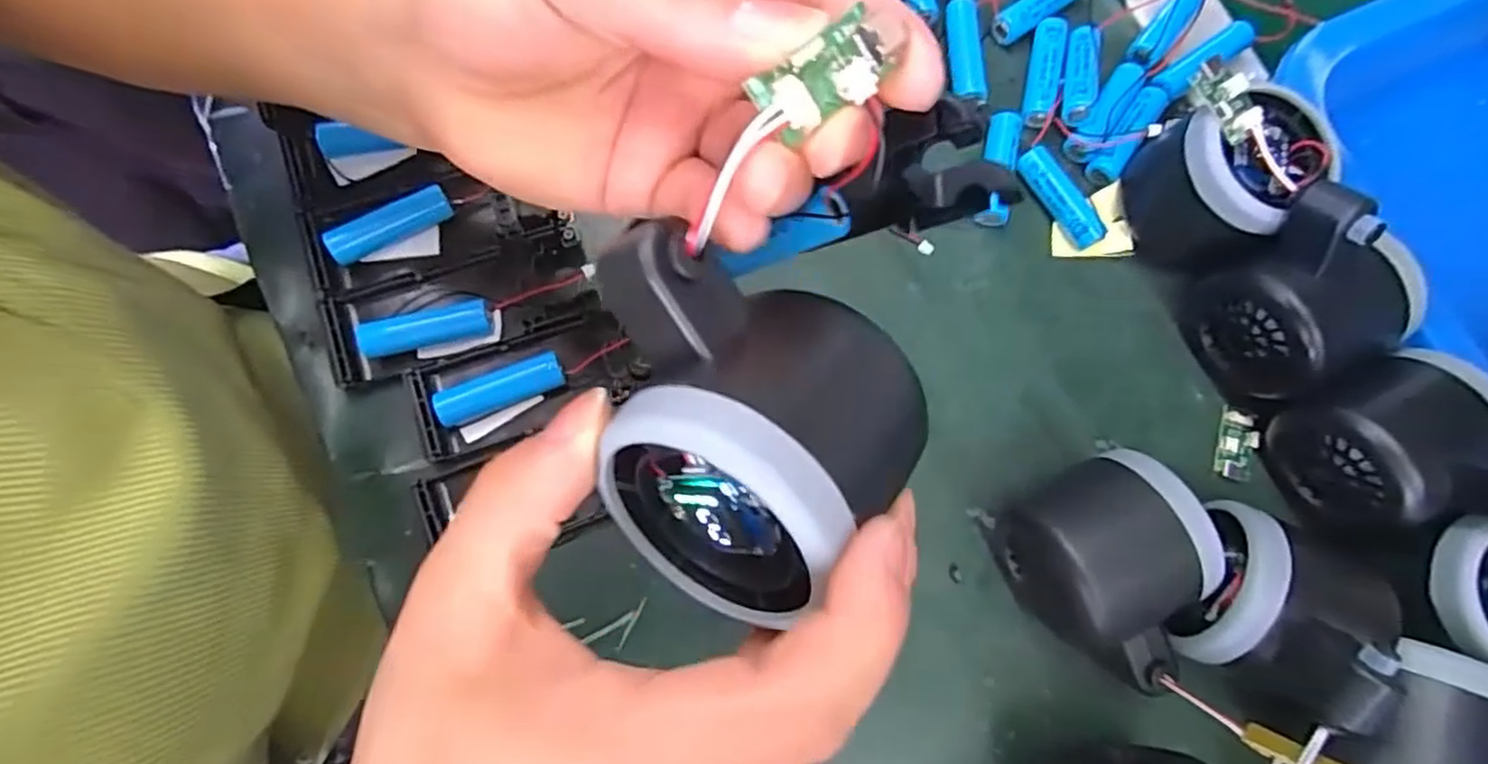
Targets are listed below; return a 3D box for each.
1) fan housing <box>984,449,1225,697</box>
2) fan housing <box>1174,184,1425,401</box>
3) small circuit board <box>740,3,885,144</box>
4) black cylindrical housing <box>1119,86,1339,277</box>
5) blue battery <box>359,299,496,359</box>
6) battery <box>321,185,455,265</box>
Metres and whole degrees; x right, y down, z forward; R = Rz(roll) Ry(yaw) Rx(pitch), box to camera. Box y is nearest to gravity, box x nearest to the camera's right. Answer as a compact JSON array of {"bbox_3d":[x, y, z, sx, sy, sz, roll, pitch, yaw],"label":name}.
[{"bbox_3d":[0.134,0.071,0.263,0.056,0.051,0.079,-24,80,-6],"label":"fan housing"},{"bbox_3d":[0.213,-0.030,0.273,0.048,0.073,0.066,-38,82,-8],"label":"fan housing"},{"bbox_3d":[0.016,-0.058,0.137,0.027,0.007,0.014,-42,83,-9],"label":"small circuit board"},{"bbox_3d":[0.192,-0.084,0.290,0.057,0.063,0.058,0,79,-1],"label":"black cylindrical housing"},{"bbox_3d":[-0.125,-0.021,0.285,0.050,0.013,0.013,-12,79,-4],"label":"blue battery"},{"bbox_3d":[-0.143,-0.064,0.293,0.049,0.015,0.012,-30,81,-7],"label":"battery"}]

